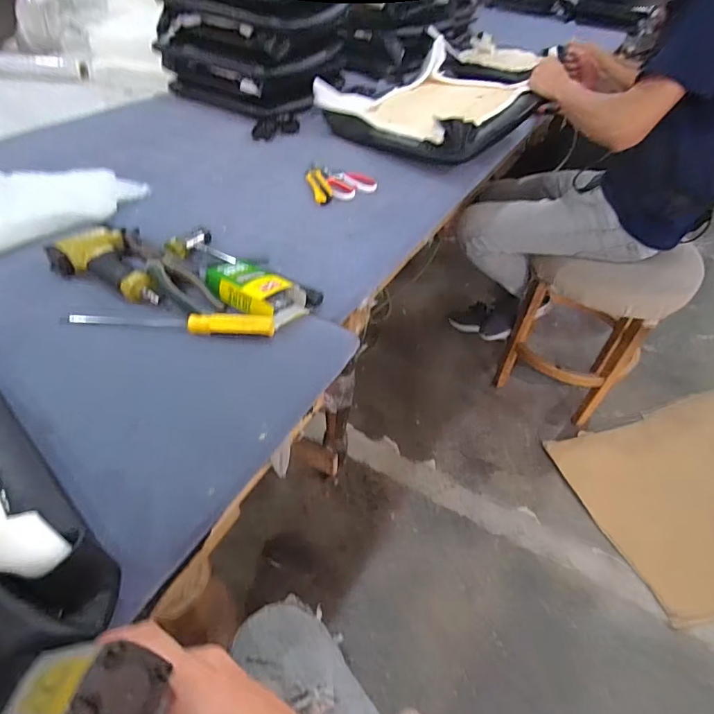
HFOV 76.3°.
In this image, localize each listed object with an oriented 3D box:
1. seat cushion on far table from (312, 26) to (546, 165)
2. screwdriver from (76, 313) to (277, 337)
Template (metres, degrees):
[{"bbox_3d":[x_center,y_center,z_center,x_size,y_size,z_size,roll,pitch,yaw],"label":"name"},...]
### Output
[{"bbox_3d":[0.222,-0.683,1.249,0.468,0.130,0.515,30,49,22],"label":"seat cushion on far table"},{"bbox_3d":[-0.246,-0.047,0.614,0.269,0.028,0.034,6,44,1],"label":"screwdriver"}]

